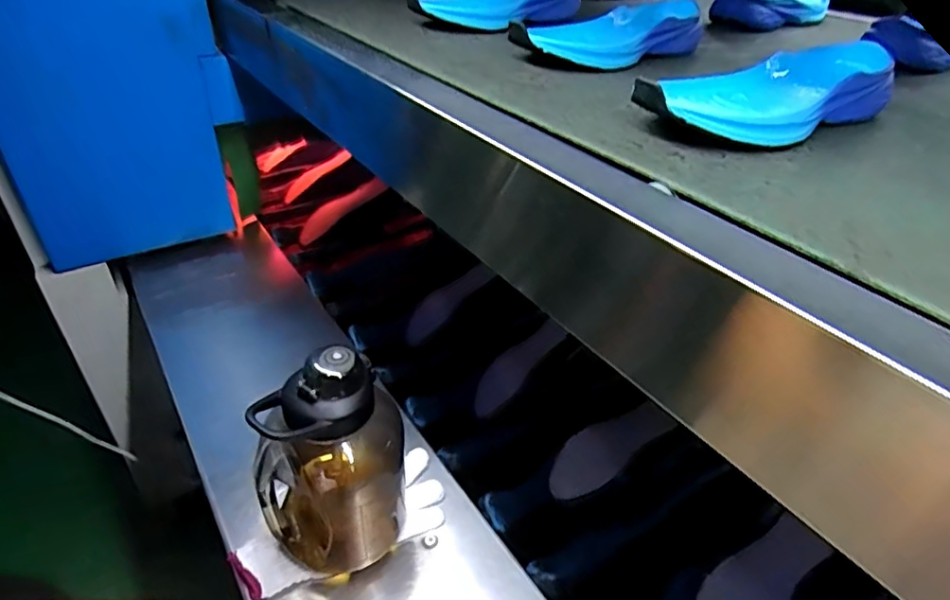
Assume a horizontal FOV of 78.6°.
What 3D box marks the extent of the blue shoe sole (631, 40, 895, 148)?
[{"bbox_3d":[0.224,-0.157,0.440,0.243,0.035,0.093,-23,43,-28],"label":"blue shoe sole"}]

